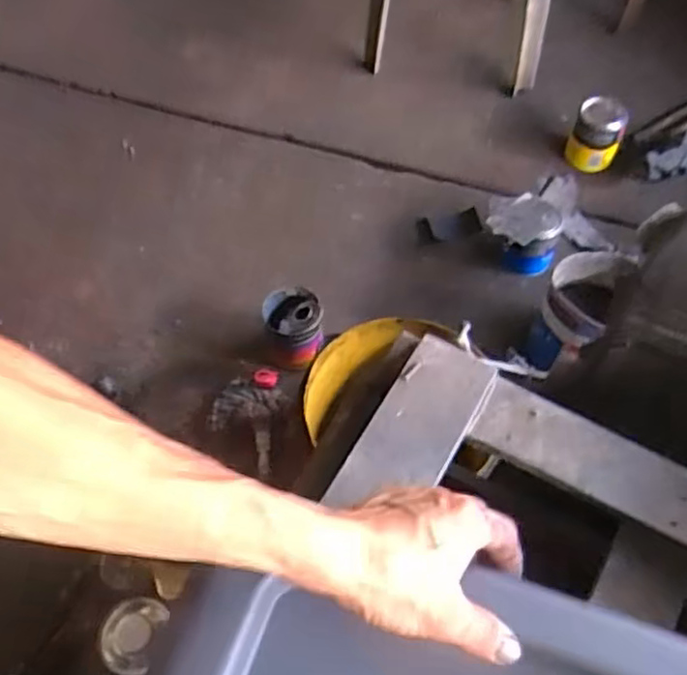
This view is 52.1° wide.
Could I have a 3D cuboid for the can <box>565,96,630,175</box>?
[{"bbox_3d":[0.575,-0.462,1.585,0.111,0.128,0.124,25,61,15],"label":"can"}]

